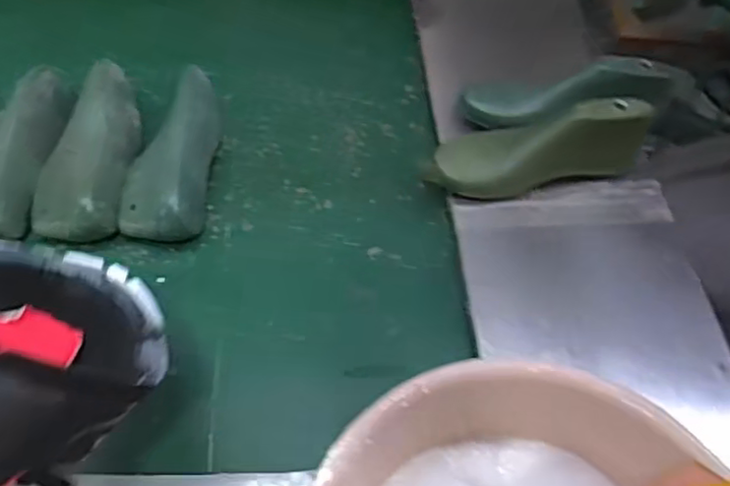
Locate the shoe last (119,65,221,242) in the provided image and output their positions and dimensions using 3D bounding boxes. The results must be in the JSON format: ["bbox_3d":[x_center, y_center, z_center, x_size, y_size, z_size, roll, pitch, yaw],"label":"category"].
[{"bbox_3d":[-0.222,-0.106,0.721,0.091,0.072,0.200,3,55,-3],"label":"shoe last"}]

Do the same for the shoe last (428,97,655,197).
[{"bbox_3d":[0.189,-0.099,0.697,0.233,0.078,0.069,-13,56,4],"label":"shoe last"}]

